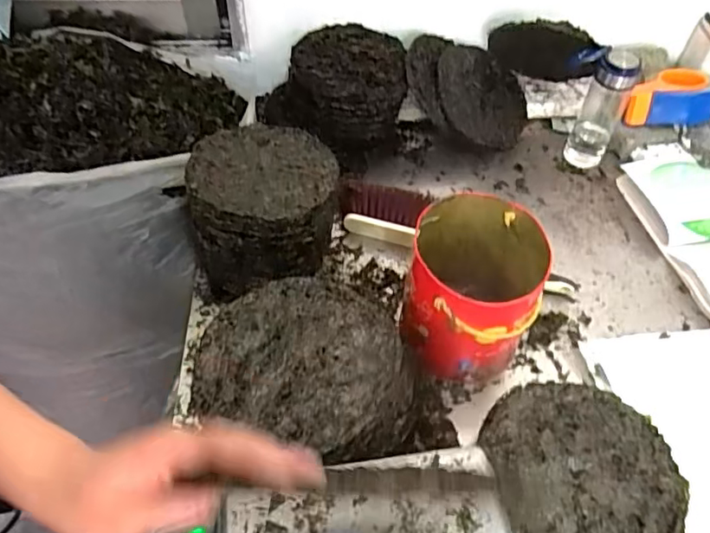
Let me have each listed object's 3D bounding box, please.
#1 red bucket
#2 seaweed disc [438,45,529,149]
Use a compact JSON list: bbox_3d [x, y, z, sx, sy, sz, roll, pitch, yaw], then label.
[{"bbox_3d":[0.144,0.037,0.712,0.159,0.184,0.169,-1,50,1],"label":"red bucket"},{"bbox_3d":[0.232,-0.309,1.020,0.202,0.020,0.192,30,65,-27],"label":"seaweed disc"}]

